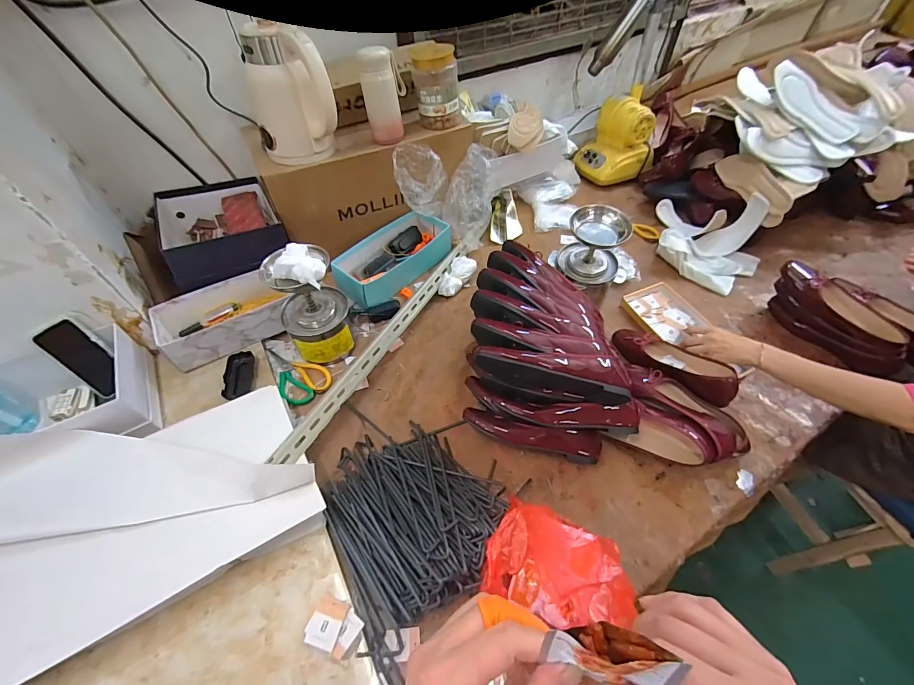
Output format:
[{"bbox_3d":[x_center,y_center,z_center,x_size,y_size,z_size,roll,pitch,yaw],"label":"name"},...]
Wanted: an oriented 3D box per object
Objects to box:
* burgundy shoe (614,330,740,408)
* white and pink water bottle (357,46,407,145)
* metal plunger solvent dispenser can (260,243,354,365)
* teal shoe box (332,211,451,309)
[{"bbox_3d":[0.450,0.037,0.839,0.087,0.065,0.261,-30,41,-20],"label":"burgundy shoe"},{"bbox_3d":[-0.161,-0.528,0.874,0.080,0.154,0.058,-10,53,-7],"label":"white and pink water bottle"},{"bbox_3d":[-0.292,-0.075,0.806,0.125,0.269,0.115,0,53,0],"label":"metal plunger solvent dispenser can"},{"bbox_3d":[-0.161,-0.216,1.030,0.306,0.092,0.141,-38,61,-25],"label":"teal shoe box"}]

